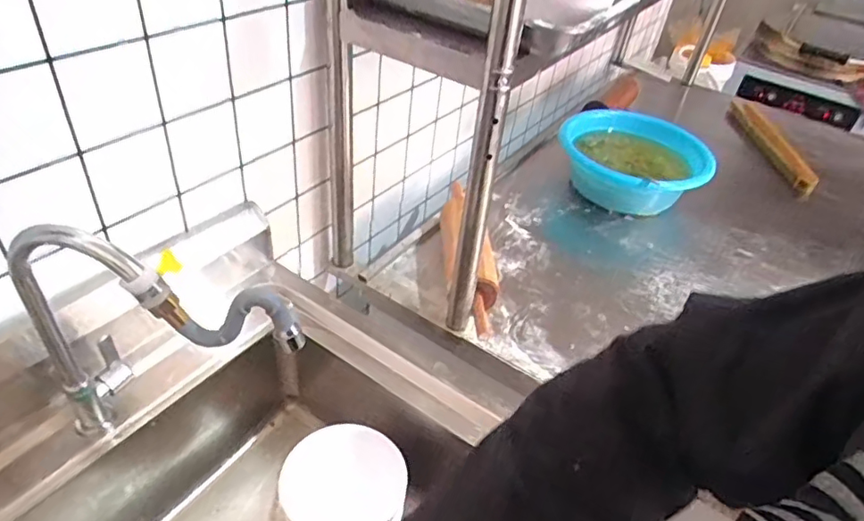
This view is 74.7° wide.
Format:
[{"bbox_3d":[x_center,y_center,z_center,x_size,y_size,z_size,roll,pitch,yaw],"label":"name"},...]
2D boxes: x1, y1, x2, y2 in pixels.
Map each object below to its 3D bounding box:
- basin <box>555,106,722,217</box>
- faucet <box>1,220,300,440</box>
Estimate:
[{"bbox_3d":[0.462,-0.225,1.322,0.330,0.114,0.331,4,41,-4],"label":"basin"},{"bbox_3d":[-0.255,0.091,0.546,0.264,0.287,0.068,17,41,11],"label":"faucet"}]

